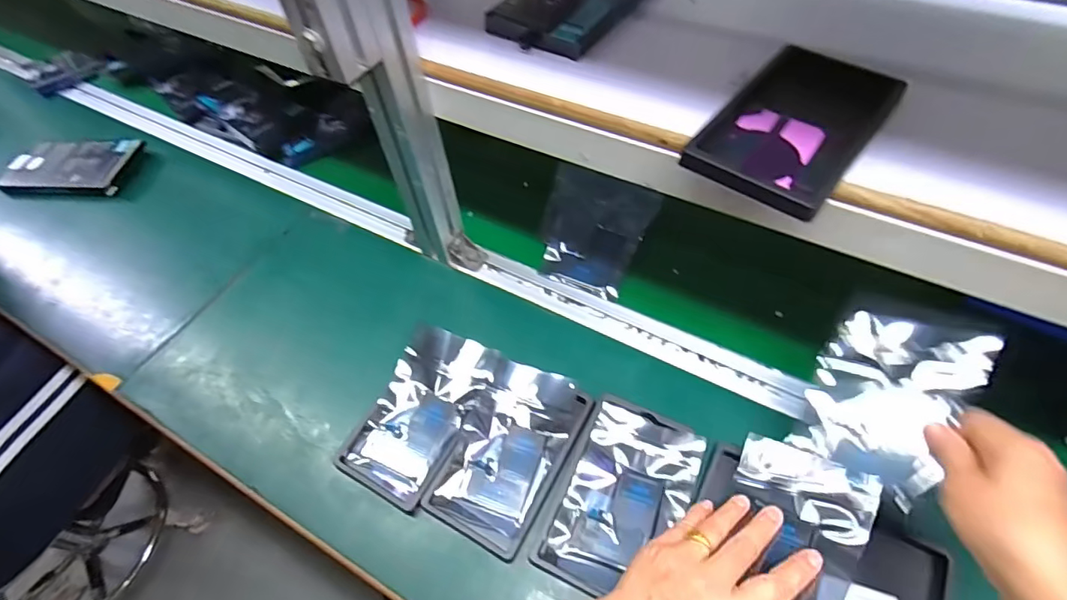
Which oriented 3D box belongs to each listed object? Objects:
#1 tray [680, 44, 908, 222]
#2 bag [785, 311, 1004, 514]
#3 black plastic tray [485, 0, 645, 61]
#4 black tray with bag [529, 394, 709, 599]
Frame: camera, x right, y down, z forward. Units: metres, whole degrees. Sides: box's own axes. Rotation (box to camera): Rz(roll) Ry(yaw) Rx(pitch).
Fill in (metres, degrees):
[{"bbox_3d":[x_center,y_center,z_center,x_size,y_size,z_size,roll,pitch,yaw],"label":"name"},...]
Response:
[{"bbox_3d":[0.187,-0.126,0.357,0.092,0.017,0.167,33,62,24],"label":"tray"},{"bbox_3d":[0.268,0.072,0.389,0.096,0.015,0.130,28,85,43],"label":"bag"},{"bbox_3d":[0.049,-0.283,0.466,0.096,0.022,0.183,27,60,21],"label":"black plastic tray"},{"bbox_3d":[0.076,0.165,0.431,0.101,0.014,0.155,21,61,17],"label":"black tray with bag"}]

